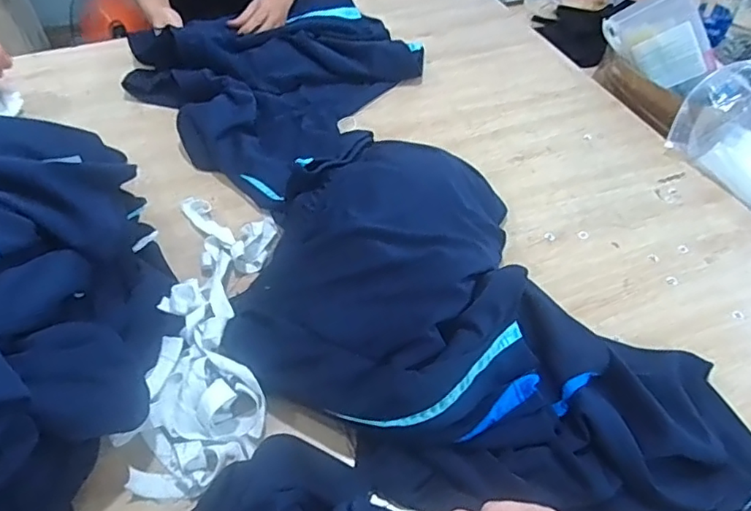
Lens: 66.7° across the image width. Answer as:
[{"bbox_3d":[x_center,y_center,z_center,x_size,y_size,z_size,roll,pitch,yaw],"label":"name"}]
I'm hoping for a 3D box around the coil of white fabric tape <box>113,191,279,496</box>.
[{"bbox_3d":[-0.183,0.070,0.636,0.138,0.047,0.375,-1,49,-1],"label":"coil of white fabric tape"}]

